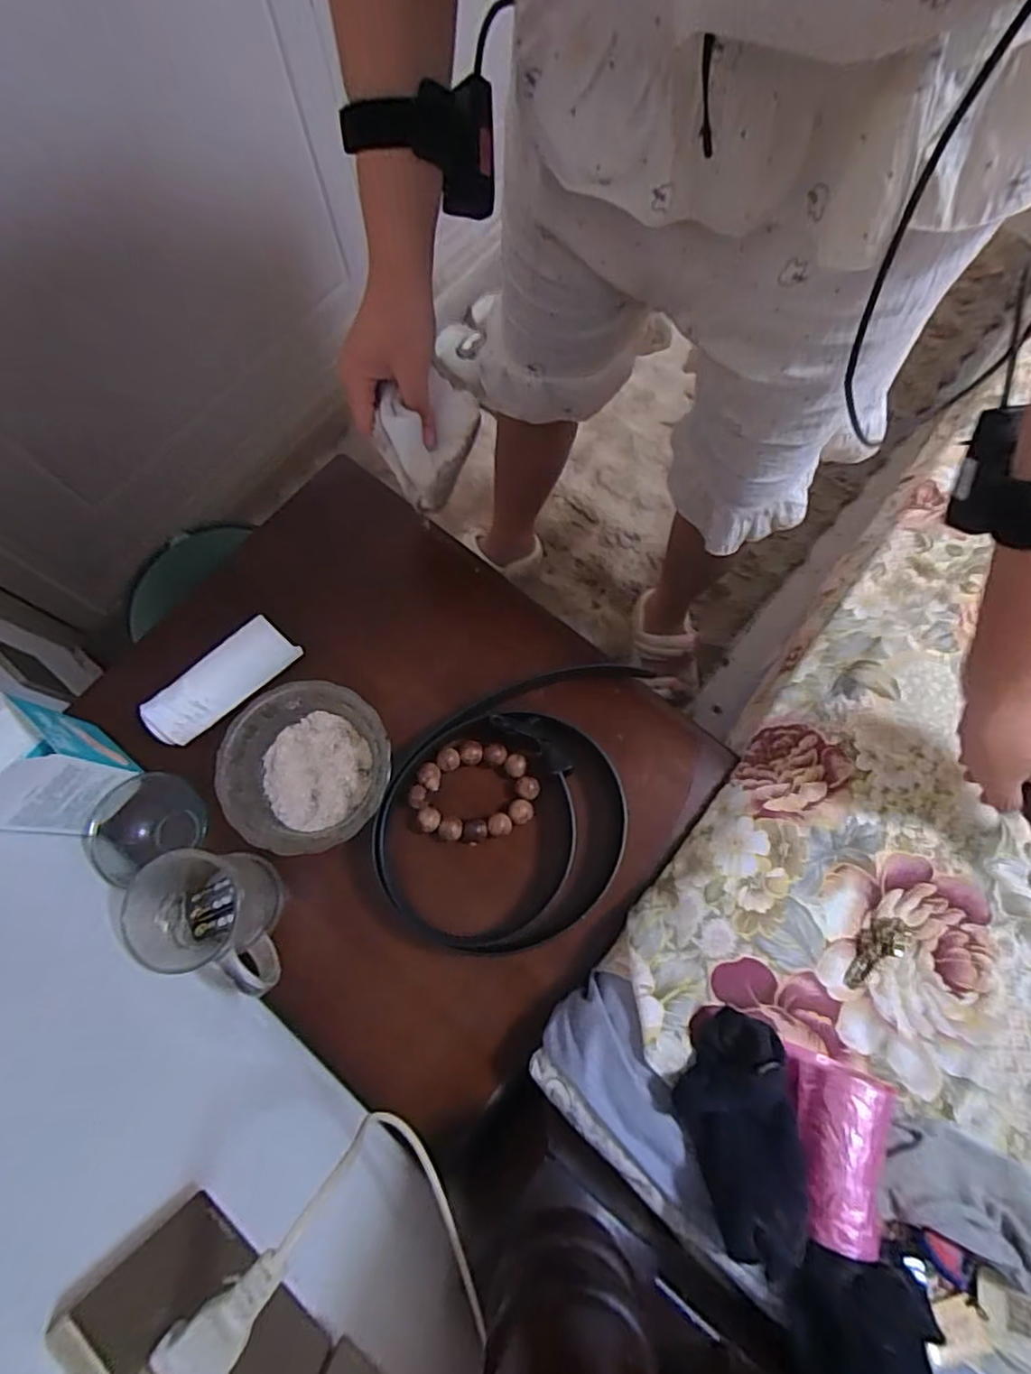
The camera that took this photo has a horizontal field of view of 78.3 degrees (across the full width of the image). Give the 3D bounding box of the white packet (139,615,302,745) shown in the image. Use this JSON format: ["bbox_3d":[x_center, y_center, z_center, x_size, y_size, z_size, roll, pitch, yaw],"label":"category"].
[{"bbox_3d":[-0.249,-0.004,0.535,0.042,0.029,0.126,43,78,11],"label":"white packet"}]

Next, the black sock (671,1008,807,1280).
[{"bbox_3d":[0.134,0.272,0.381,0.065,0.044,0.132,-4,74,-1],"label":"black sock"}]

